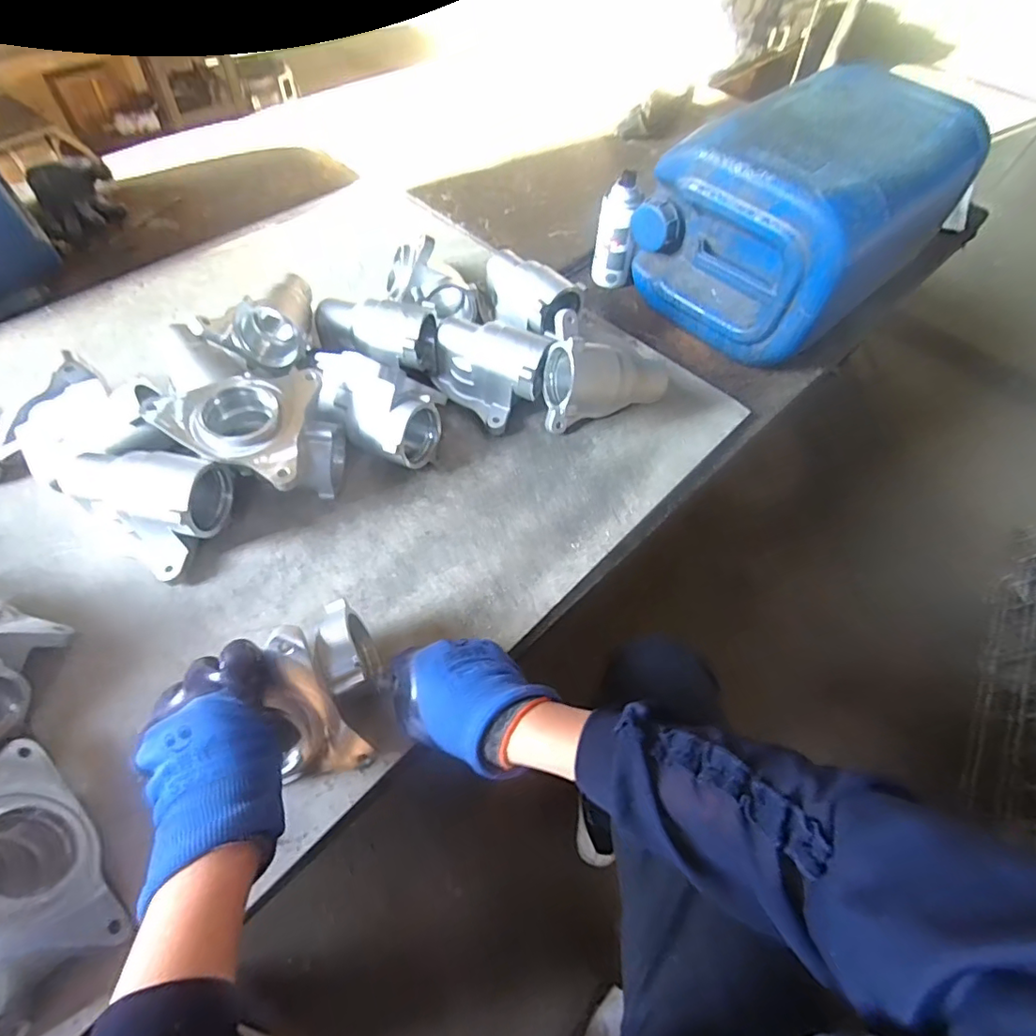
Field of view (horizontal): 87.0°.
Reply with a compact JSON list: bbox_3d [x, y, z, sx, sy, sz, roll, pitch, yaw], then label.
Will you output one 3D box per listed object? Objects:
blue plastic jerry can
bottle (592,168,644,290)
[{"bbox_3d":[0.413,-0.449,0.802,0.290,0.236,0.418,41,64,21],"label":"blue plastic jerry can"},{"bbox_3d":[0.148,-0.426,0.816,0.051,0.140,0.049,-3,57,-5],"label":"bottle"}]

